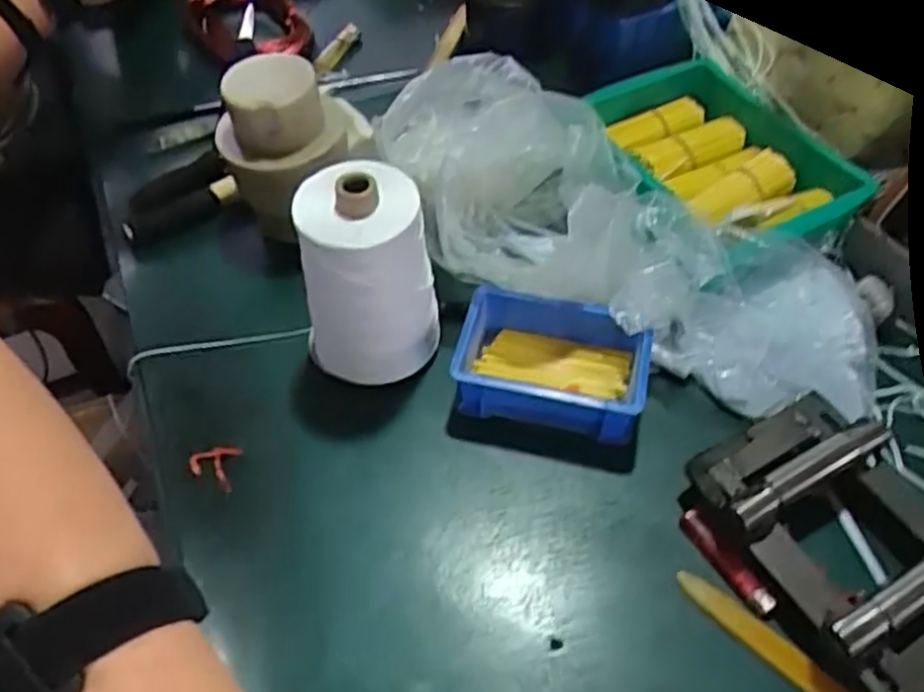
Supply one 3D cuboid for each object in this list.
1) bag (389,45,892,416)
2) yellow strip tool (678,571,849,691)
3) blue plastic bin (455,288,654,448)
[{"bbox_3d":[0.121,-0.105,0.641,0.458,0.088,0.217,24,57,19],"label":"bag"},{"bbox_3d":[0.205,0.197,0.480,0.022,0.013,0.159,-39,60,-24],"label":"yellow strip tool"},{"bbox_3d":[0.070,0.014,0.591,0.138,0.053,0.089,10,54,10],"label":"blue plastic bin"}]

